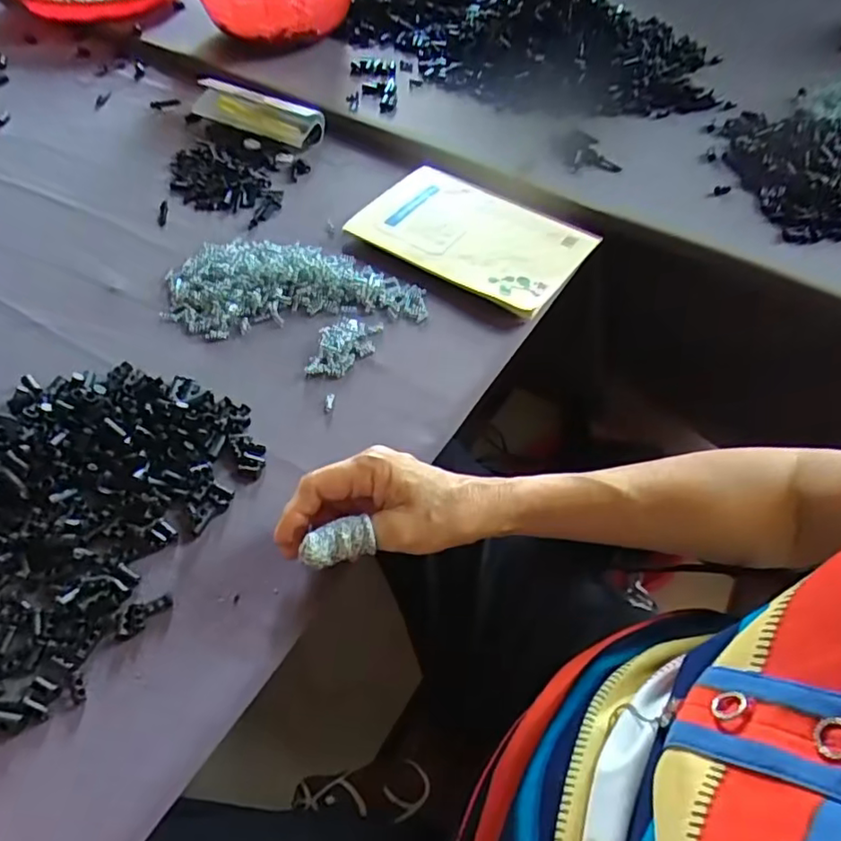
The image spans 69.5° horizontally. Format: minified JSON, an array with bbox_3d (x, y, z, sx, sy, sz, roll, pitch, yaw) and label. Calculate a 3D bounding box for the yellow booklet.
[{"bbox_3d":[0.050,-0.180,0.569,0.199,0.013,0.145,30,59,20],"label":"yellow booklet"}]

